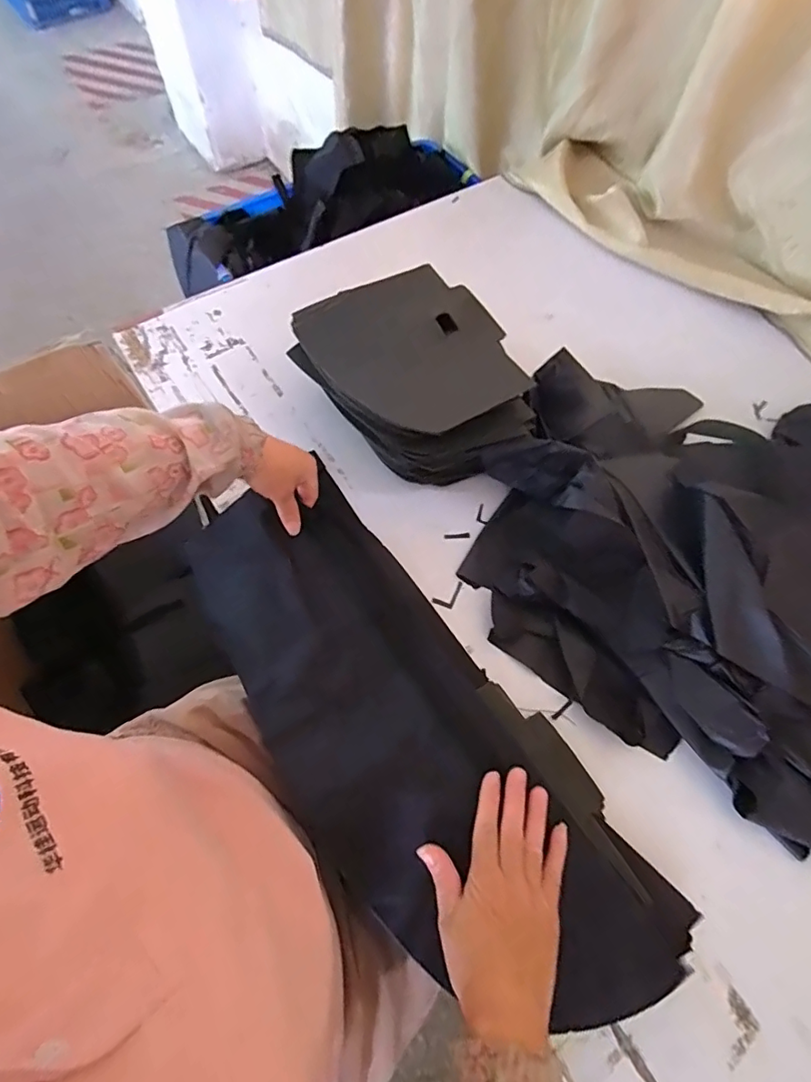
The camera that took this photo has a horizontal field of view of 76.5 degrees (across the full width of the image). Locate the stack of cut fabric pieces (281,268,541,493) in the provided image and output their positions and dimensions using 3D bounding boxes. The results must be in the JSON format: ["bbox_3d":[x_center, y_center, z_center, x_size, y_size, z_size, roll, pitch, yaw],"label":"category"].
[{"bbox_3d":[0.010,-0.186,0.615,0.209,0.107,0.263,-29,69,-15],"label":"stack of cut fabric pieces"}]

